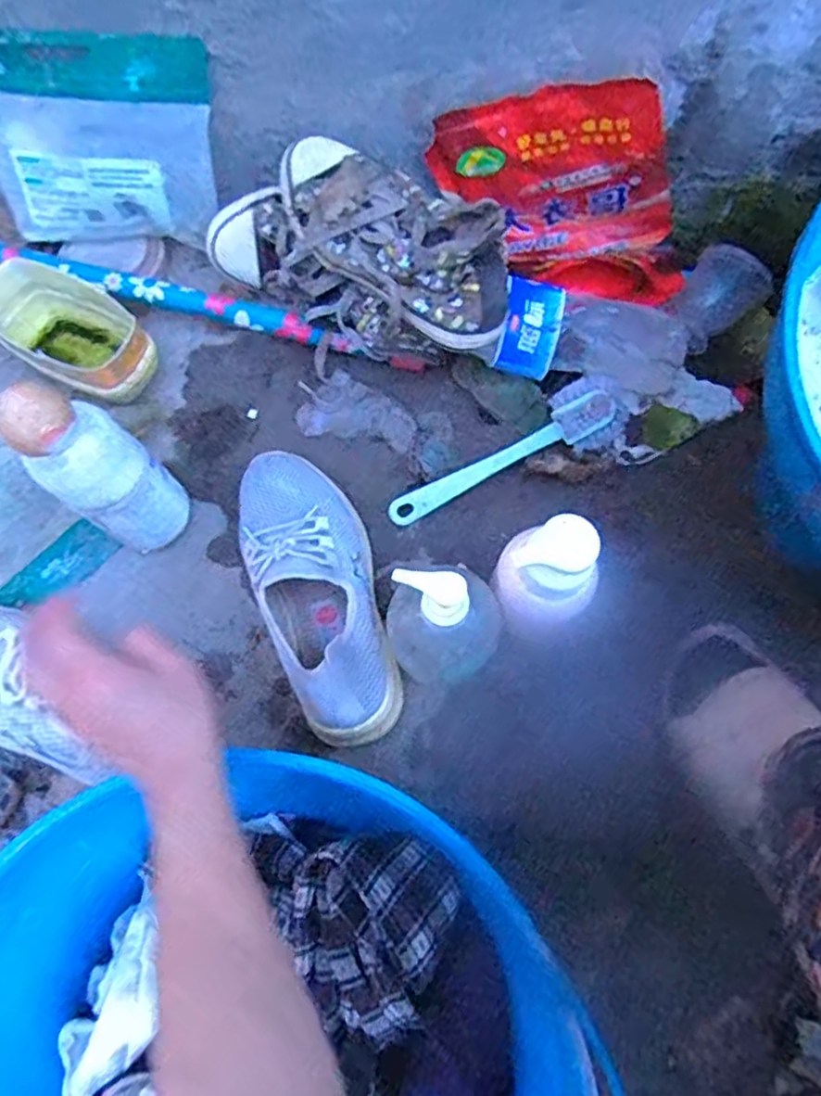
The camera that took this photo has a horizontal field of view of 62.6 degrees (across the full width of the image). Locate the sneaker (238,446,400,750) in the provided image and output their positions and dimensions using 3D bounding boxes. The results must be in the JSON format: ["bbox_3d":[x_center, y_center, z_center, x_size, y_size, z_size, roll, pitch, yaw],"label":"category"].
[{"bbox_3d":[-0.067,0.027,0.507,0.090,0.084,0.232,-20,71,-4],"label":"sneaker"}]

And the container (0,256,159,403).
[{"bbox_3d":[-0.295,-0.185,0.597,0.148,0.070,0.085,36,76,14],"label":"container"}]

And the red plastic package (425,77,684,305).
[{"bbox_3d":[0.115,-0.282,0.564,0.198,0.149,0.100,5,71,4],"label":"red plastic package"}]

